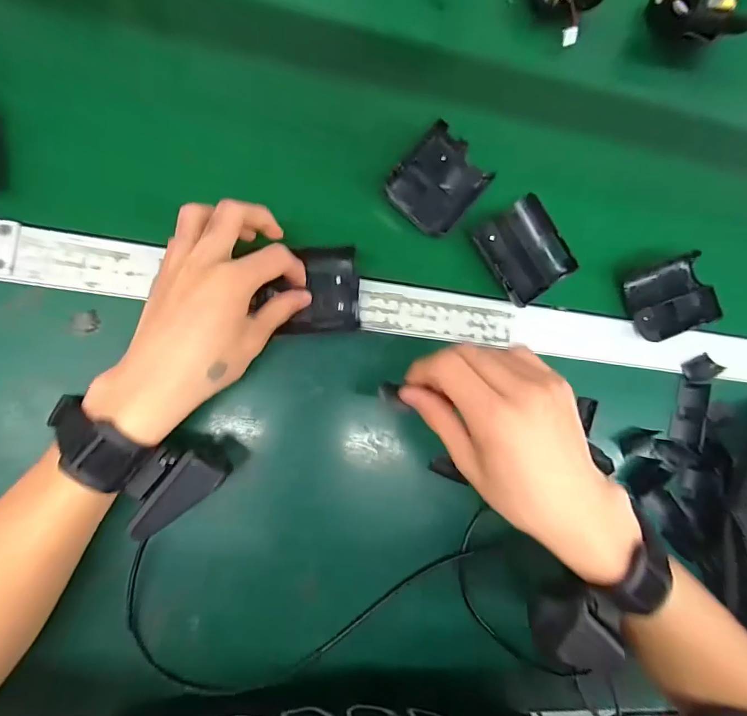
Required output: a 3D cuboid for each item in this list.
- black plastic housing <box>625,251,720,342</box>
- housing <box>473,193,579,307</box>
[{"bbox_3d":[0.275,-0.055,0.385,0.086,0.022,0.063,-17,88,-9],"label":"black plastic housing"},{"bbox_3d":[0.129,-0.092,0.363,0.067,0.021,0.076,-33,91,-10],"label":"housing"}]

